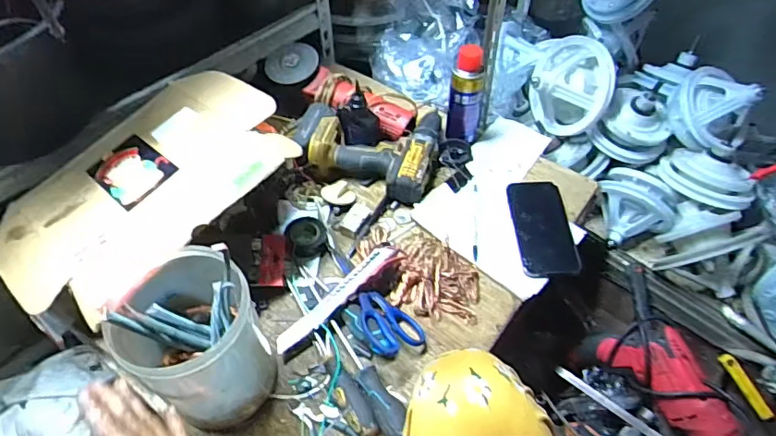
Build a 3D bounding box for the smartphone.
[{"bbox_3d":[0.223,0.010,0.740,0.080,0.015,0.158,-1,51,0],"label":"smartphone"}]

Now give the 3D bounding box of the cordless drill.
[{"bbox_3d":[-0.030,-0.122,0.827,0.213,0.061,0.187,9,52,8],"label":"cordless drill"}]

